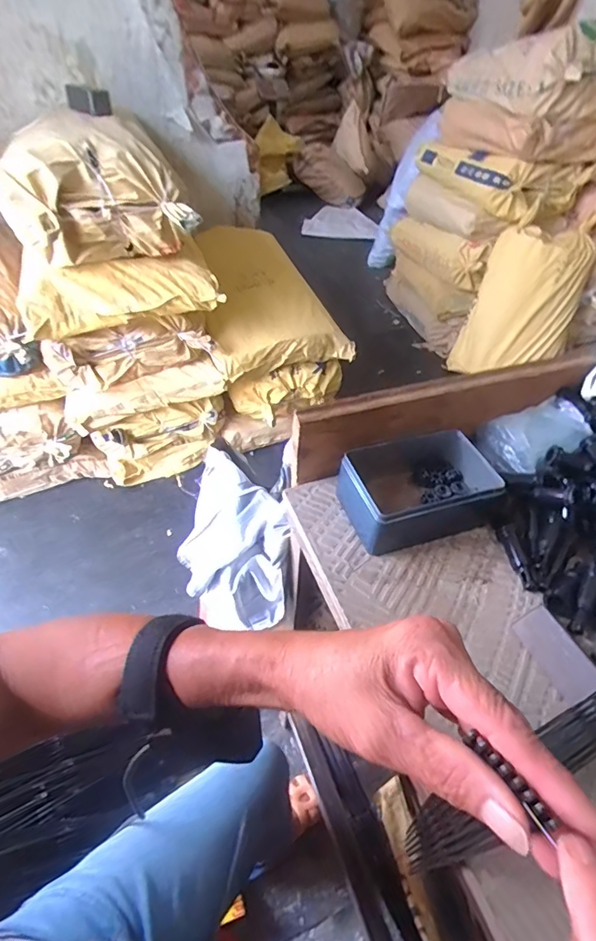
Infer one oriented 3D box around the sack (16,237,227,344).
[{"bbox_3d":[-0.438,-0.470,1.183,0.456,0.159,0.210,-13,48,-16],"label":"sack"}]

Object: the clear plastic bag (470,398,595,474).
[{"bbox_3d":[0.294,-0.039,0.591,0.123,0.042,0.089,-10,47,-13],"label":"clear plastic bag"}]

